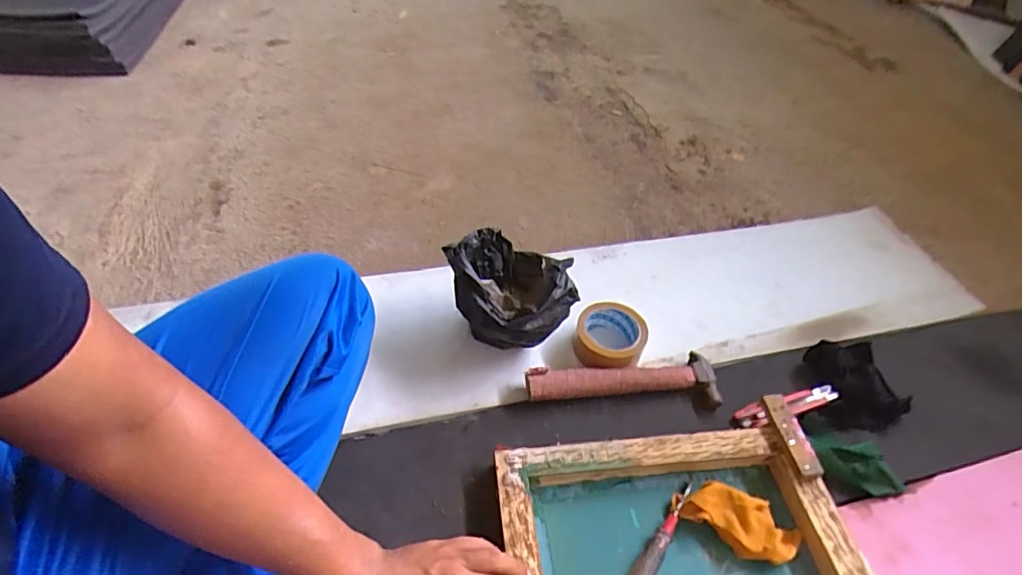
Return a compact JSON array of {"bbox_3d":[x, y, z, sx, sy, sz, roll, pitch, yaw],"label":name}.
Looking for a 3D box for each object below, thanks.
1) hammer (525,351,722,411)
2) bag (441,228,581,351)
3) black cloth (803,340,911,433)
[{"bbox_3d":[0.151,0.122,0.702,0.255,0.031,0.074,3,50,1],"label":"hammer"},{"bbox_3d":[0.000,0.019,0.723,0.167,0.150,0.140,-3,47,-6],"label":"bag"},{"bbox_3d":[0.481,0.132,0.718,0.117,0.033,0.134,3,50,1],"label":"black cloth"}]

